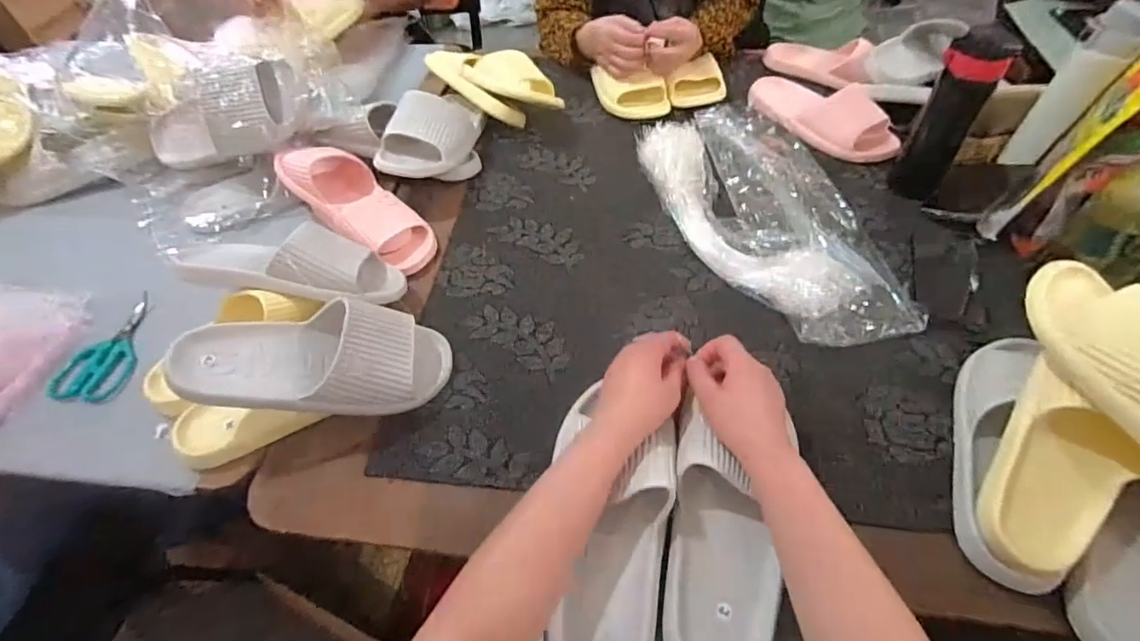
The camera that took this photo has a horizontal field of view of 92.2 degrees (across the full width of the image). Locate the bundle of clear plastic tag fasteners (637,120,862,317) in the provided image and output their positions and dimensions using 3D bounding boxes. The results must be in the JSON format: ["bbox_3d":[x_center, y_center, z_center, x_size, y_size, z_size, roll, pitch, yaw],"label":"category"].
[{"bbox_3d":[0.210,-0.157,0.750,0.142,0.042,0.420,-24,55,-14],"label":"bundle of clear plastic tag fasteners"}]

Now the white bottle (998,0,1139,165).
[{"bbox_3d":[0.662,-0.295,0.720,0.068,0.198,0.054,36,63,27],"label":"white bottle"}]

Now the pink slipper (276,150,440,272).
[{"bbox_3d":[-0.293,-0.163,0.755,0.267,0.063,0.105,37,61,8],"label":"pink slipper"}]

